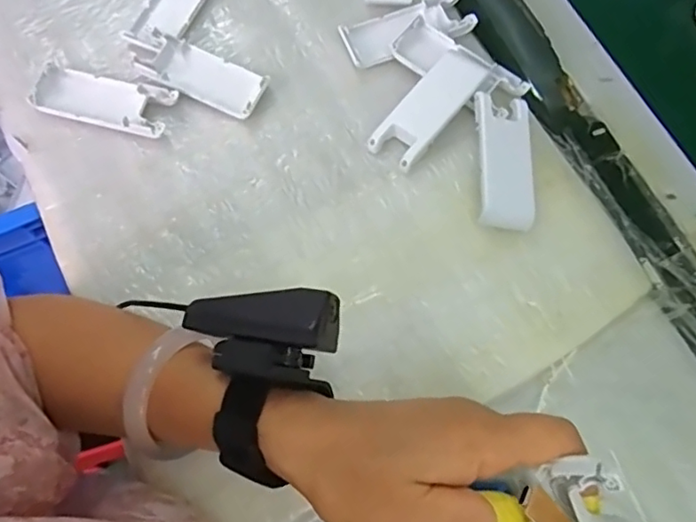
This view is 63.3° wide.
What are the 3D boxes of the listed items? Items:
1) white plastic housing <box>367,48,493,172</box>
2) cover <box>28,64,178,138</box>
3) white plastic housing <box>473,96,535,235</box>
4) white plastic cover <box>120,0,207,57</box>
[{"bbox_3d":[0.063,-0.115,0.422,0.039,0.017,0.106,40,76,12],"label":"white plastic housing"},{"bbox_3d":[-0.185,-0.121,0.429,0.102,0.014,0.040,12,72,4],"label":"cover"},{"bbox_3d":[0.112,-0.071,0.407,0.039,0.017,0.101,2,71,1],"label":"white plastic housing"},{"bbox_3d":[-0.142,-0.211,0.458,0.040,0.015,0.114,25,73,8],"label":"white plastic cover"}]

